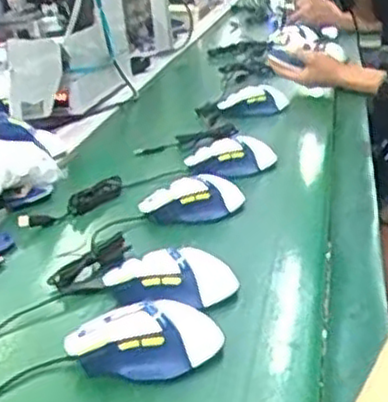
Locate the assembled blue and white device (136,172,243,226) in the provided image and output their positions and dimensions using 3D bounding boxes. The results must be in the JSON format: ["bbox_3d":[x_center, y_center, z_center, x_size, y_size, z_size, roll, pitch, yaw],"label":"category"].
[{"bbox_3d":[-0.002,-0.003,0.877,0.123,0.038,0.058,-5,20,1],"label":"assembled blue and white device"}]

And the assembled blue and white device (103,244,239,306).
[{"bbox_3d":[-0.022,0.071,0.687,0.117,0.041,0.062,-10,21,-11],"label":"assembled blue and white device"}]

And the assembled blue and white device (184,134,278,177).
[{"bbox_3d":[0.050,-0.057,1.020,0.124,0.039,0.054,-6,19,0],"label":"assembled blue and white device"}]

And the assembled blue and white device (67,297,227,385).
[{"bbox_3d":[-0.041,0.109,0.595,0.117,0.042,0.062,-3,20,6],"label":"assembled blue and white device"}]

